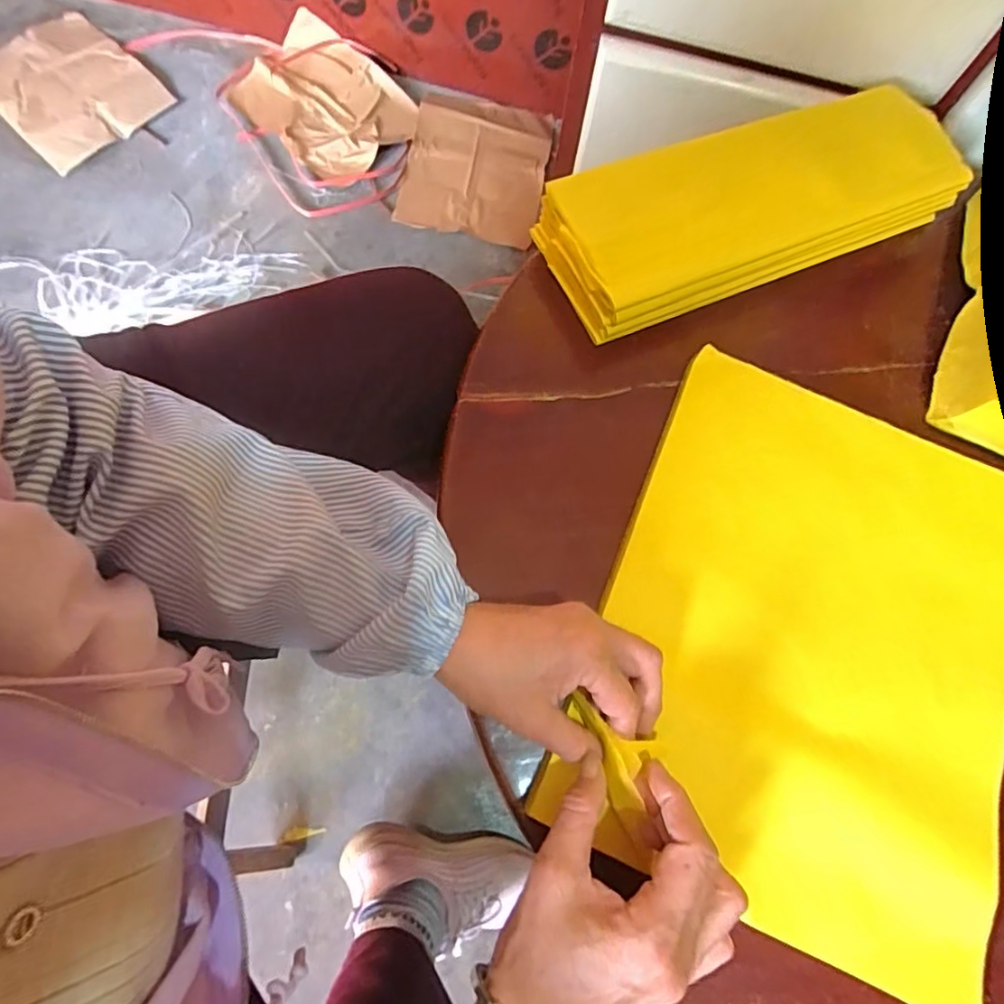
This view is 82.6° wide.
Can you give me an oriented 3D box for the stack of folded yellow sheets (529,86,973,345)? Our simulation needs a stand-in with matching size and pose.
[{"bbox_3d":[0.207,-0.249,0.468,0.353,0.057,0.122,-24,76,-9],"label":"stack of folded yellow sheets"}]

